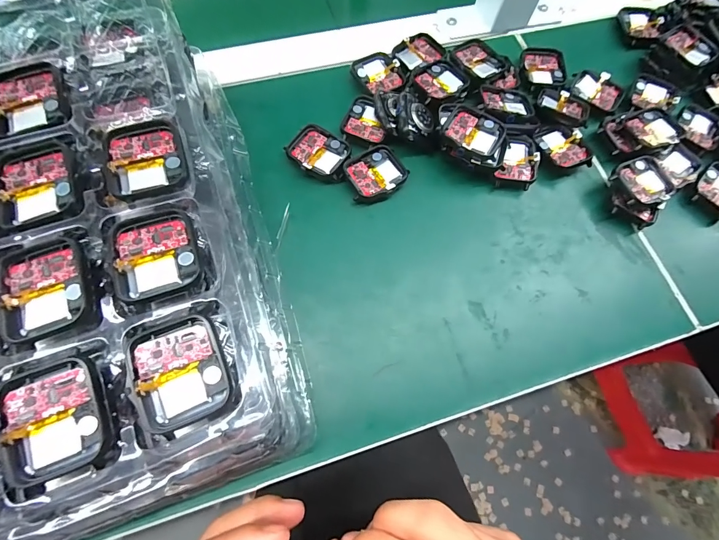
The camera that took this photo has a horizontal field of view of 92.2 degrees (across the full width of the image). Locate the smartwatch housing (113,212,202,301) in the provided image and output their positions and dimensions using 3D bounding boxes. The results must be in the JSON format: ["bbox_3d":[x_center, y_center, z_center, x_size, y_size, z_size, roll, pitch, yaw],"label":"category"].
[{"bbox_3d":[-0.097,-0.008,0.166,0.036,0.005,0.040,-16,72,-8],"label":"smartwatch housing"}]

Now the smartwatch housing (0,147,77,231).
[{"bbox_3d":[-0.161,-0.040,0.173,0.037,0.007,0.043,-16,72,-8],"label":"smartwatch housing"}]

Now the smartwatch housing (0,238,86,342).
[{"bbox_3d":[-0.144,0.008,0.158,0.035,0.006,0.042,-21,73,-10],"label":"smartwatch housing"}]

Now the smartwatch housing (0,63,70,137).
[{"bbox_3d":[-0.182,-0.091,0.187,0.041,0.006,0.045,-20,73,-9],"label":"smartwatch housing"}]

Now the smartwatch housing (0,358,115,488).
[{"bbox_3d":[-0.122,0.061,0.141,0.039,0.009,0.044,-20,73,-9],"label":"smartwatch housing"}]

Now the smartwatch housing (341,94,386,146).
[{"bbox_3d":[0.007,-0.122,0.279,0.035,0.005,0.041,20,71,4],"label":"smartwatch housing"}]

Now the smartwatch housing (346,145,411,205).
[{"bbox_3d":[0.012,-0.074,0.266,0.045,0.011,0.043,-29,75,-12],"label":"smartwatch housing"}]

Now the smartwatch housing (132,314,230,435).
[{"bbox_3d":[-0.077,0.044,0.151,0.034,0.010,0.041,-19,73,-9],"label":"smartwatch housing"}]

